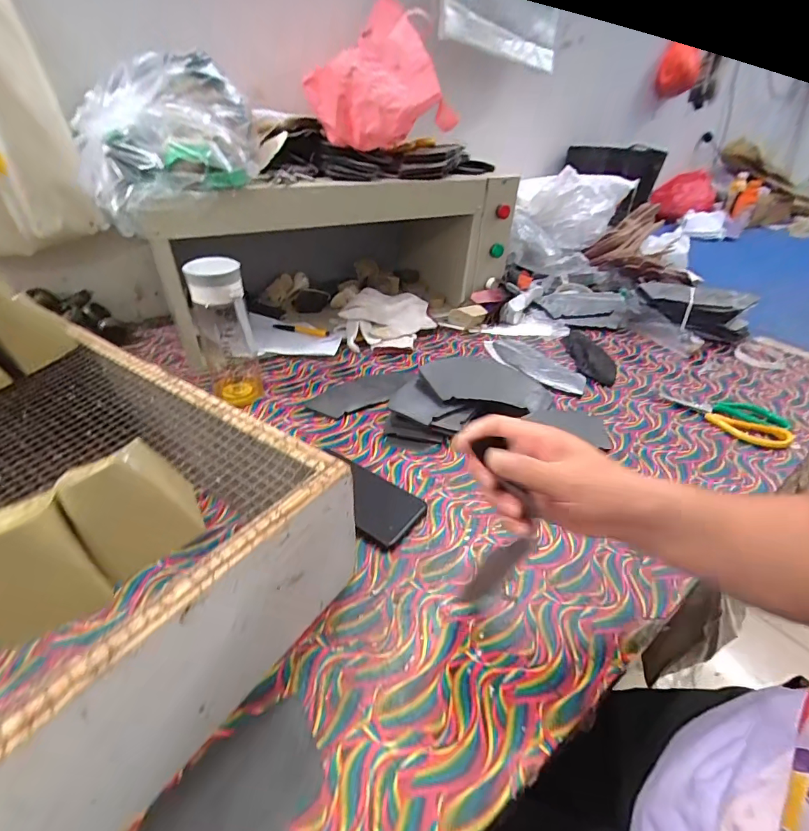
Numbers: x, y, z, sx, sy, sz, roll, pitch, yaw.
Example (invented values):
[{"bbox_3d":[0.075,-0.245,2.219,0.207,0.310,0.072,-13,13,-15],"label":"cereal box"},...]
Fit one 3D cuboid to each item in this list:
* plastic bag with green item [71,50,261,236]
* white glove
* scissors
[{"bbox_3d":[-0.333,-0.395,0.600,0.225,0.172,0.227,-15,39,-23],"label":"plastic bag with green item"},{"bbox_3d":[-0.031,-0.189,0.847,0.187,0.070,0.144,0,36,-3],"label":"white glove"},{"bbox_3d":[0.507,0.001,0.662,0.174,0.007,0.106,16,38,17],"label":"scissors"}]

